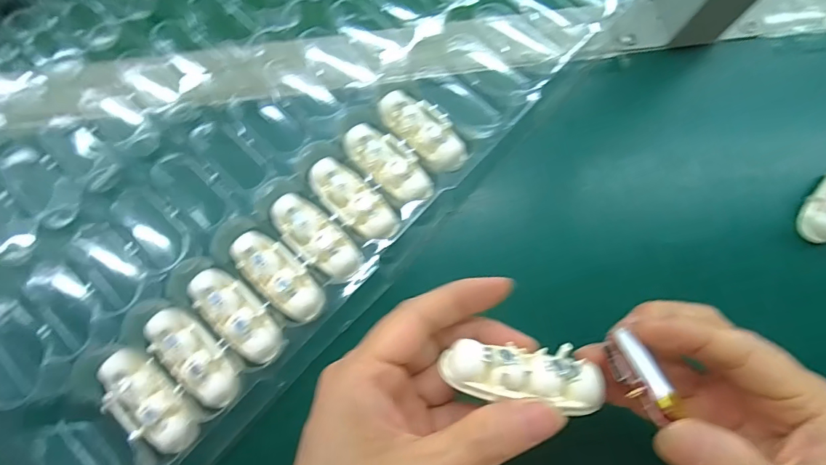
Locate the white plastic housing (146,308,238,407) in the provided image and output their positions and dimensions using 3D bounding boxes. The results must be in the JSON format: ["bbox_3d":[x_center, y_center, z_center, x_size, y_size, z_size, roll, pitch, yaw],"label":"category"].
[{"bbox_3d":[-0.119,0.068,0.242,0.062,0.013,0.028,40,80,7],"label":"white plastic housing"}]

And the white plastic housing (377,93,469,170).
[{"bbox_3d":[0.008,-0.065,0.276,0.028,0.010,0.063,-43,81,-9],"label":"white plastic housing"}]

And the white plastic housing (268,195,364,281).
[{"bbox_3d":[-0.057,0.003,0.261,0.063,0.010,0.025,41,80,8],"label":"white plastic housing"}]

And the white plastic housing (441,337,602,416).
[{"bbox_3d":[0.043,0.055,0.176,0.060,0.012,0.022,9,78,1],"label":"white plastic housing"}]

